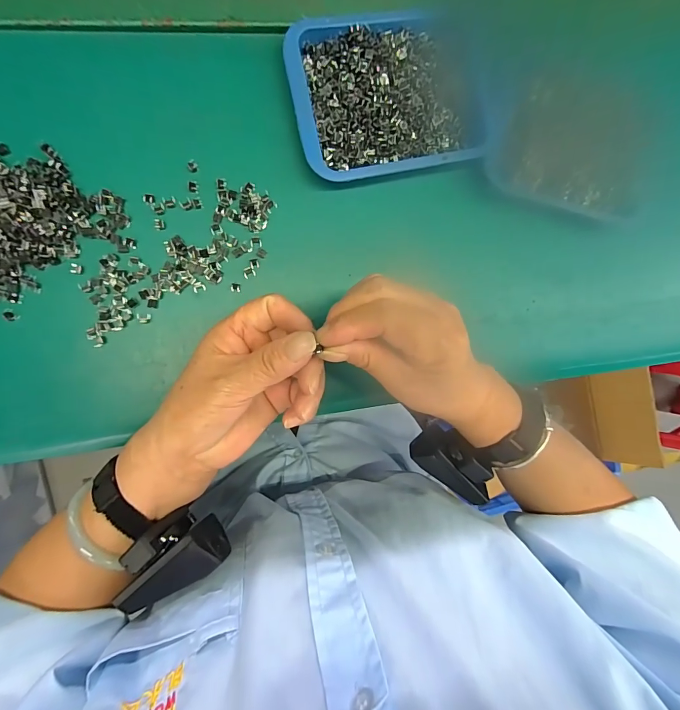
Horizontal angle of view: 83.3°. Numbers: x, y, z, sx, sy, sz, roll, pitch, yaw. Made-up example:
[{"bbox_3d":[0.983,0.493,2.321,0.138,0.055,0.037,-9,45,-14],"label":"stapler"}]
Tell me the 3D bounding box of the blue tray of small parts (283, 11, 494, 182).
[{"bbox_3d":[0.040,-0.203,0.300,0.153,0.019,0.116,-13,95,-8],"label":"blue tray of small parts"}]

